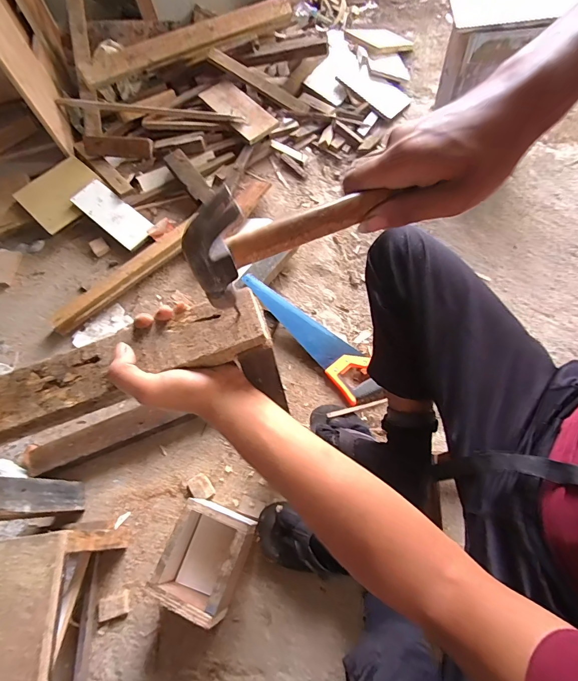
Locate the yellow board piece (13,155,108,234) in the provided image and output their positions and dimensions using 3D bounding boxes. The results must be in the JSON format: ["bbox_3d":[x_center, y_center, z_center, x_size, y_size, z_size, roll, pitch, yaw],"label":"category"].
[{"bbox_3d":[-0.711,-0.467,1.123,0.245,0.012,0.222,40,74,21],"label":"yellow board piece"}]

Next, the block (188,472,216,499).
[{"bbox_3d":[-0.183,0.305,0.754,0.039,0.021,0.054,-37,67,-12],"label":"block"}]

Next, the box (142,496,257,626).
[{"bbox_3d":[-0.148,0.388,0.655,0.126,0.107,0.156,18,67,13],"label":"box"}]

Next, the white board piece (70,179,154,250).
[{"bbox_3d":[-0.527,-0.380,1.080,0.274,0.013,0.100,39,81,11],"label":"white board piece"}]

